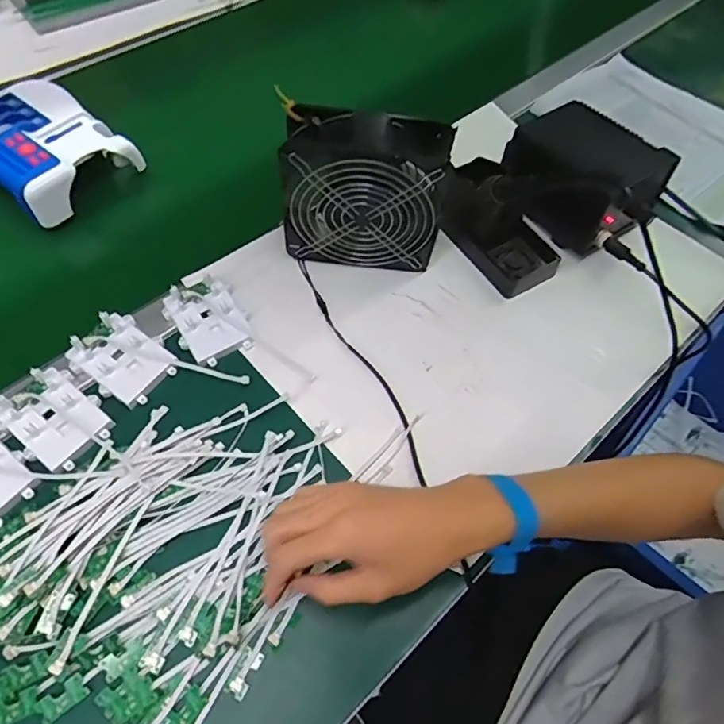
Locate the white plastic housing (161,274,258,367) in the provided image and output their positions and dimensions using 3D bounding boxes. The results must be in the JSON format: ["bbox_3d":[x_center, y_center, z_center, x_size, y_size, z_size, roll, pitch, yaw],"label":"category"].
[{"bbox_3d":[-0.150,-0.042,0.514,0.067,0.029,0.082,-30,66,-19],"label":"white plastic housing"}]

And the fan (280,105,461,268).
[{"bbox_3d":[0.000,-0.159,0.516,0.150,0.156,0.064,5,60,-2],"label":"fan"}]

